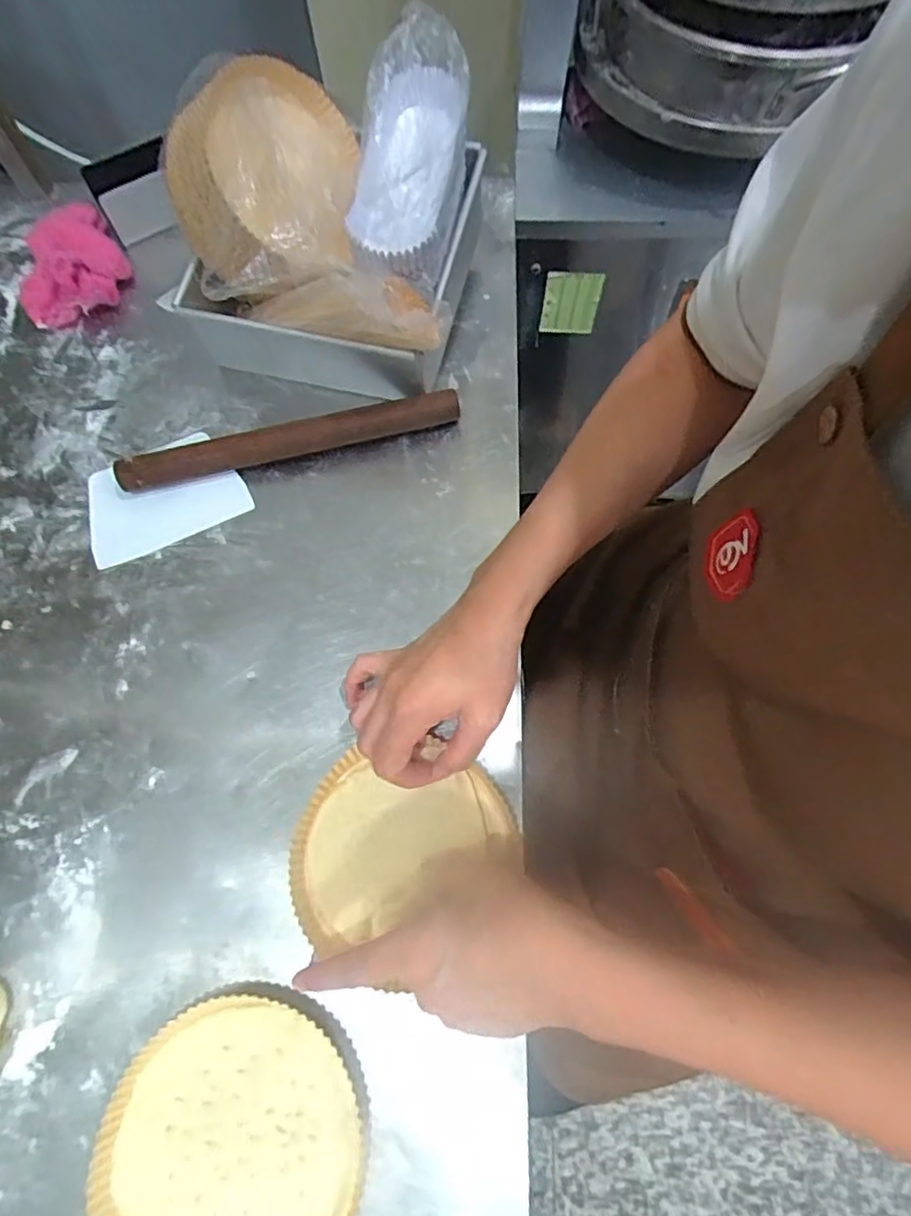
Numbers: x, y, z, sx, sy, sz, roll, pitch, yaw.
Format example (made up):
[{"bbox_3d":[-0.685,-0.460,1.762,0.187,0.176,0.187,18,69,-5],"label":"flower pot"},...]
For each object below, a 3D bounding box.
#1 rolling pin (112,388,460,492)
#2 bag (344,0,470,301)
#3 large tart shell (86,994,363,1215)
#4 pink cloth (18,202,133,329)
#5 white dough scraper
[{"bbox_3d":[-0.138,-0.140,0.501,0.283,0.033,0.020,-14,69,-3],"label":"rolling pin"},{"bbox_3d":[-0.035,-0.321,0.433,0.078,0.082,0.161,6,88,5],"label":"bag"},{"bbox_3d":[-0.128,0.313,0.337,0.144,0.016,0.150,-2,69,1],"label":"large tart shell"},{"bbox_3d":[-0.390,-0.349,0.587,0.104,0.042,0.141,-28,70,-8],"label":"pink cloth"},{"bbox_3d":[-0.248,-0.098,0.502,0.127,0.009,0.095,-24,73,-10],"label":"white dough scraper"}]

